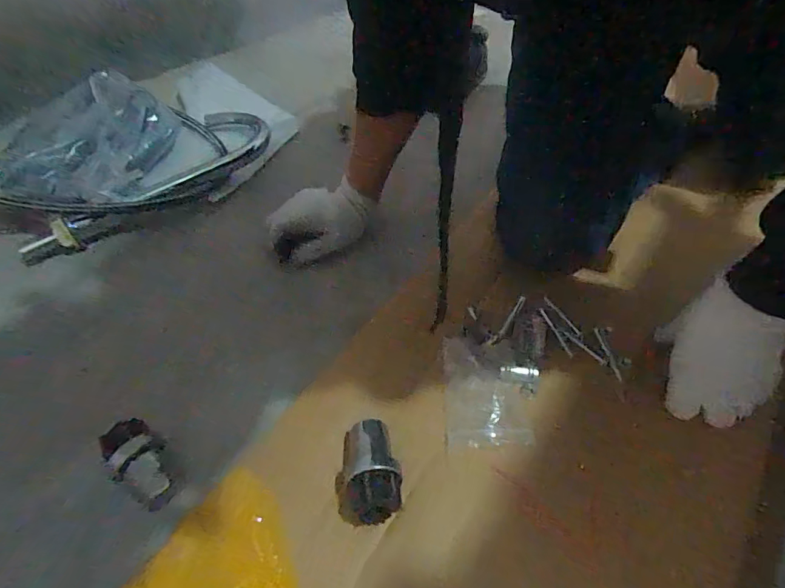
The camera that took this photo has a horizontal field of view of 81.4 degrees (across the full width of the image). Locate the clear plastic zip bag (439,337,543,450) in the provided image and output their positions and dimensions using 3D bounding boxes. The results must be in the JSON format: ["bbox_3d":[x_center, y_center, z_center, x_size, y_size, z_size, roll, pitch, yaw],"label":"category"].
[{"bbox_3d":[0.084,0.083,0.391,0.080,0.011,0.096,3,50,-2],"label":"clear plastic zip bag"}]

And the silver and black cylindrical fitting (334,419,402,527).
[{"bbox_3d":[-0.018,0.126,0.331,0.045,0.038,0.072,-1,50,-6],"label":"silver and black cylindrical fitting"}]

